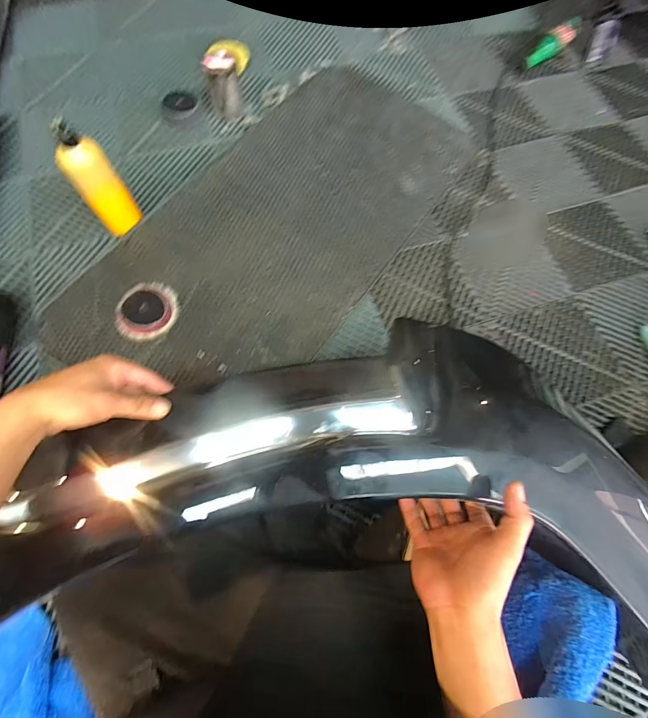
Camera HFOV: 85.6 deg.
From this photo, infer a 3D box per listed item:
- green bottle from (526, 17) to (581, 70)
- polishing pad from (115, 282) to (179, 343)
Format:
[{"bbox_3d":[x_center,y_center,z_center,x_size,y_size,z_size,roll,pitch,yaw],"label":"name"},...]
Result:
[{"bbox_3d":[0.591,-0.824,0.910,0.161,0.054,0.057,-34,76,-12],"label":"green bottle"},{"bbox_3d":[-0.314,-0.088,0.620,0.102,0.019,0.112,-8,72,-5],"label":"polishing pad"}]

